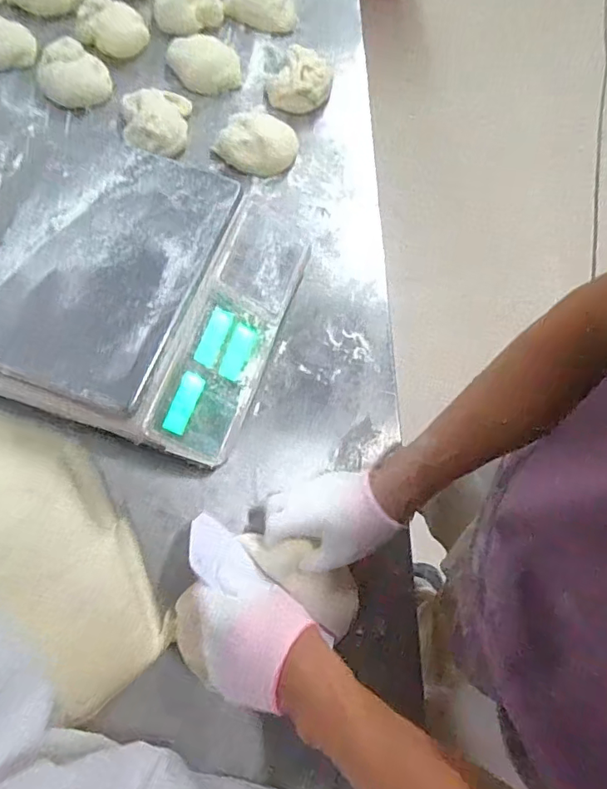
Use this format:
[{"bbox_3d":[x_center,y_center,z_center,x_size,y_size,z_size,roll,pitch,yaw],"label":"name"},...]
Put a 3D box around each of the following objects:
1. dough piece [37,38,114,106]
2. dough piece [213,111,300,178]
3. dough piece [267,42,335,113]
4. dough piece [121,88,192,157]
[{"bbox_3d":[-0.352,-0.487,0.779,0.097,0.038,0.097,-29,72,-10],"label":"dough piece"},{"bbox_3d":[-0.069,-0.371,0.743,0.118,0.043,0.101,13,70,5],"label":"dough piece"},{"bbox_3d":[-0.006,-0.479,0.789,0.107,0.050,0.097,1,70,1],"label":"dough piece"},{"bbox_3d":[-0.215,-0.406,0.753,0.097,0.047,0.117,1,70,1],"label":"dough piece"}]

